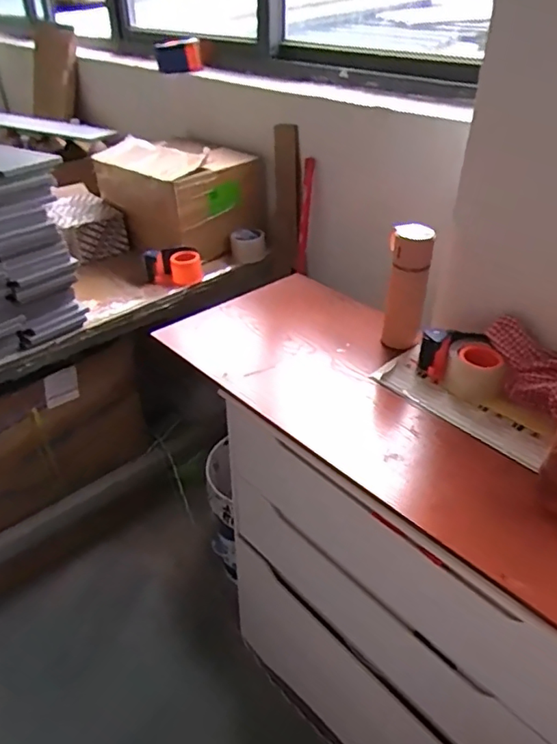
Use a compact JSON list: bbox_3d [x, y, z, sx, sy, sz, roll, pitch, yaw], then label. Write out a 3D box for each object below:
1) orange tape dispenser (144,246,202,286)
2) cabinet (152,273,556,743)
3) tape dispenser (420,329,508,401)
[{"bbox_3d":[-0.258,-0.258,1.346,0.133,0.076,0.071,-11,38,-16],"label":"orange tape dispenser"},{"bbox_3d":[0.229,0.421,1.116,0.357,0.889,0.975,-29,46,-34],"label":"cabinet"},{"bbox_3d":[0.309,-0.014,0.915,0.072,0.077,0.146,-22,42,-28],"label":"tape dispenser"}]

